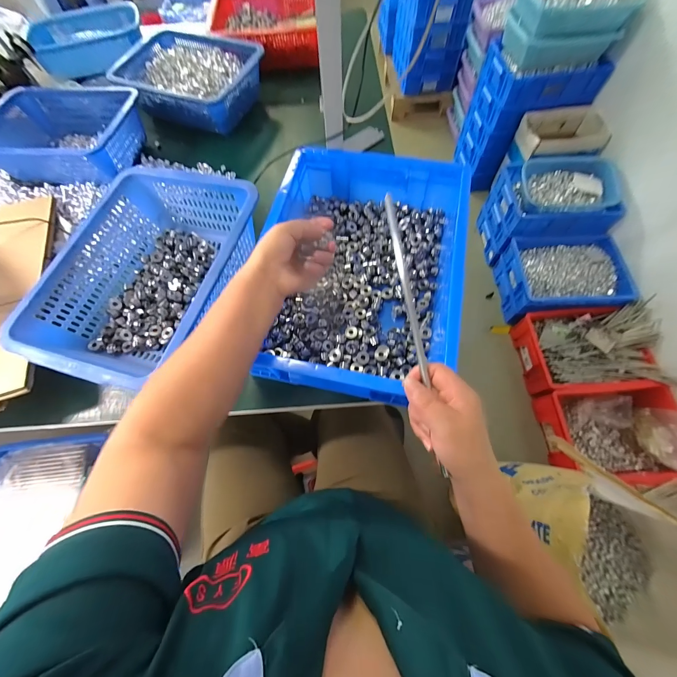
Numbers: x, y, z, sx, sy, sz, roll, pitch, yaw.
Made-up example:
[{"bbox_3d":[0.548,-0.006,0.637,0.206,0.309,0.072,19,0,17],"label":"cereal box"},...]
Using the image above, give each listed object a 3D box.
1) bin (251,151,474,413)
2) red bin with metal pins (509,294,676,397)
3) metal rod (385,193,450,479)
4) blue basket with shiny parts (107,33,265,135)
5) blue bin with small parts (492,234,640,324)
[{"bbox_3d":[0.032,-0.121,0.478,0.300,0.101,0.406,10,68,6],"label":"bin"},{"bbox_3d":[0.983,0.039,1.151,0.483,0.167,0.331,-3,68,1],"label":"red bin with metal pins"},{"bbox_3d":[0.082,-0.008,0.316,0.009,0.013,0.303,-10,86,-2],"label":"metal rod"},{"bbox_3d":[-0.345,-0.626,0.717,0.302,0.088,0.230,19,70,9],"label":"blue basket with shiny parts"},{"bbox_3d":[0.959,-0.263,1.285,0.451,0.164,0.343,-5,68,0],"label":"blue bin with small parts"}]

